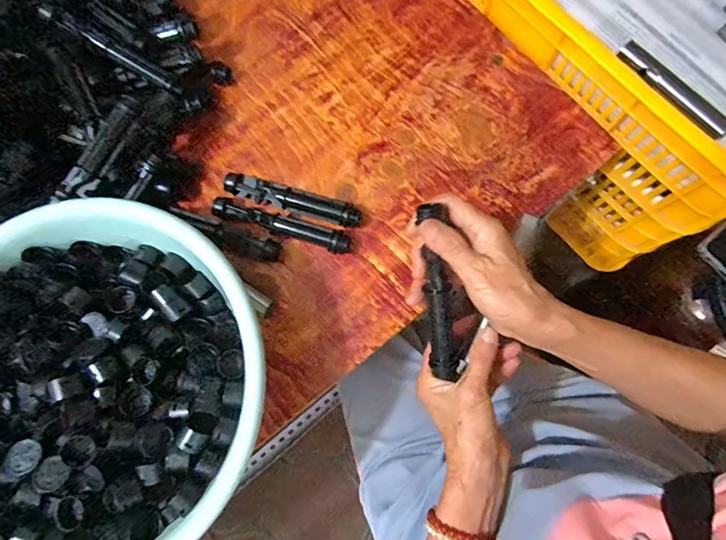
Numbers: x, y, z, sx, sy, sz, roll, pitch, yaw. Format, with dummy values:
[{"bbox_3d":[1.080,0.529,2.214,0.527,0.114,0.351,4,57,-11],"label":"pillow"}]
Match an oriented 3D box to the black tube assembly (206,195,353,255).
[{"bbox_3d":[-0.084,-0.046,0.447,0.145,0.019,0.022,16,78,4],"label":"black tube assembly"}]

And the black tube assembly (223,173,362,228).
[{"bbox_3d":[-0.072,-0.073,0.448,0.140,0.019,0.025,17,78,4],"label":"black tube assembly"}]

